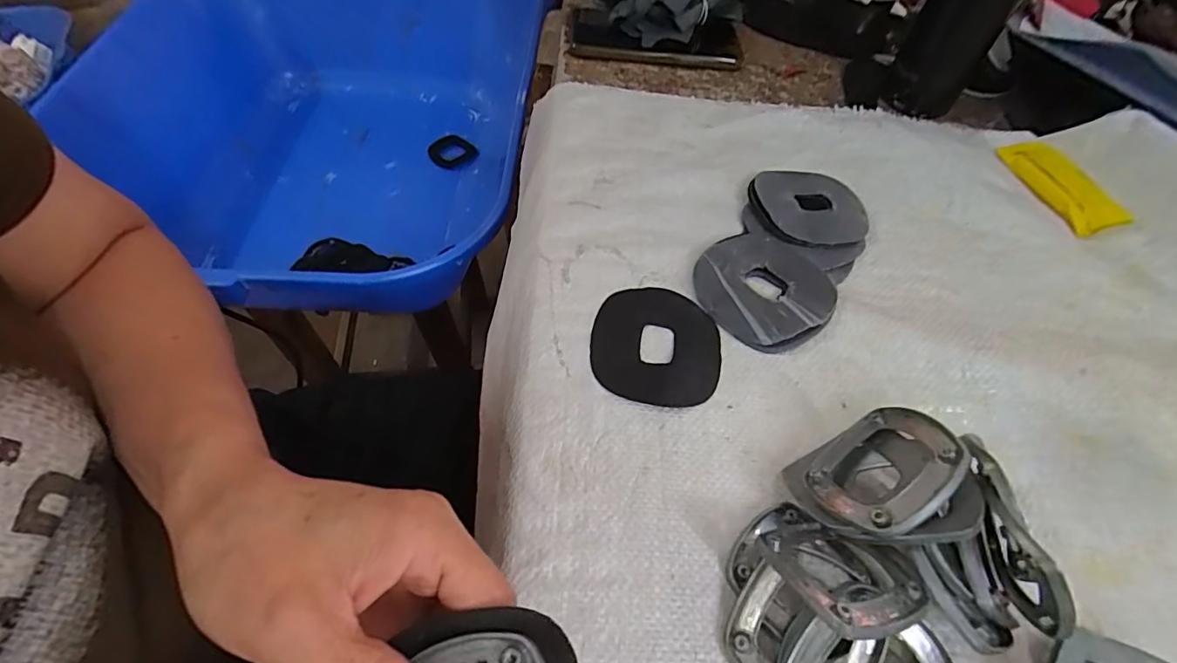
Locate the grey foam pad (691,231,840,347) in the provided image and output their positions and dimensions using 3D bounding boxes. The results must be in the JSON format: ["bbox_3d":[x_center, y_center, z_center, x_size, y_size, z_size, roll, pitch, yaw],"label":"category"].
[{"bbox_3d":[0.114,-0.031,0.341,0.082,0.016,0.082,-32,64,-24],"label":"grey foam pad"}]

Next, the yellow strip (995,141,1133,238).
[{"bbox_3d":[0.379,-0.121,0.427,0.041,0.015,0.100,-15,58,-15],"label":"yellow strip"}]

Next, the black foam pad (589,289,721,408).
[{"bbox_3d":[0.041,0.007,0.315,0.075,0.004,0.080,13,55,4],"label":"black foam pad"}]

